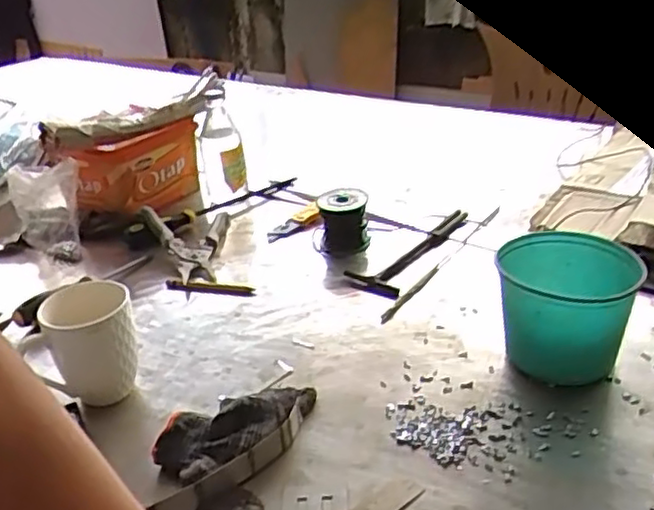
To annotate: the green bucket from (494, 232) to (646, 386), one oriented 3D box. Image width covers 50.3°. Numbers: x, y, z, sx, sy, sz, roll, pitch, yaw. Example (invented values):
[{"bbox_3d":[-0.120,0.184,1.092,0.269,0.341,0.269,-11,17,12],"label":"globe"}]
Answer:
[{"bbox_3d":[0.229,0.054,0.683,0.109,0.111,0.117,-3,29,2],"label":"green bucket"}]

